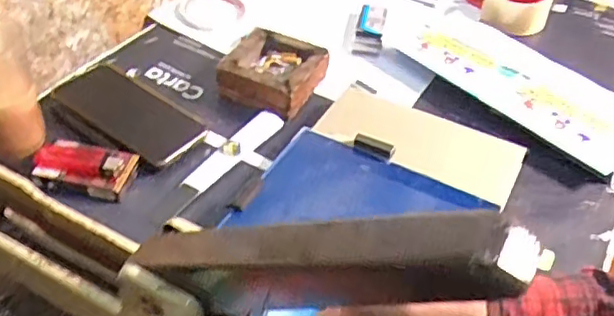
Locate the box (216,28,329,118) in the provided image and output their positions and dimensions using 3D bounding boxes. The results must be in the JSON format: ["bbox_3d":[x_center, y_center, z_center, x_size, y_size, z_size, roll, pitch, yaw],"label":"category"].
[{"bbox_3d":[-0.037,-0.097,0.671,0.103,0.043,0.101,17,46,14],"label":"box"}]

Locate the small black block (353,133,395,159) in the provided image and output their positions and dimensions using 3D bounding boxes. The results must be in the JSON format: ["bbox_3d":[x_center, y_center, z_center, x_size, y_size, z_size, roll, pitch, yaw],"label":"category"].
[{"bbox_3d":[0.065,-0.011,0.574,0.041,0.016,0.011,18,46,15],"label":"small black block"}]

